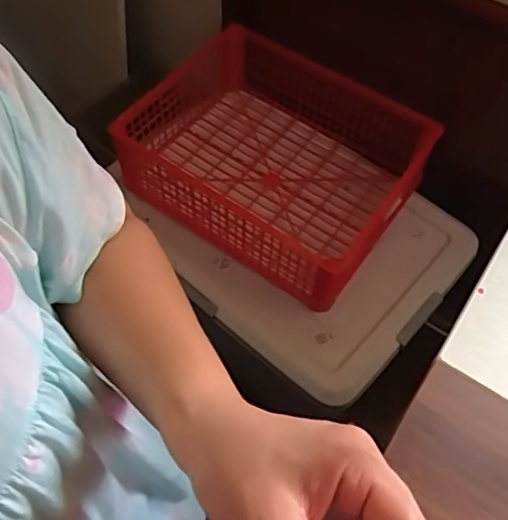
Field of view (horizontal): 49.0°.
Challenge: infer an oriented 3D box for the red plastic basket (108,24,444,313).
[{"bbox_3d":[0.033,-0.169,0.971,0.439,0.161,0.341,29,60,15],"label":"red plastic basket"}]

